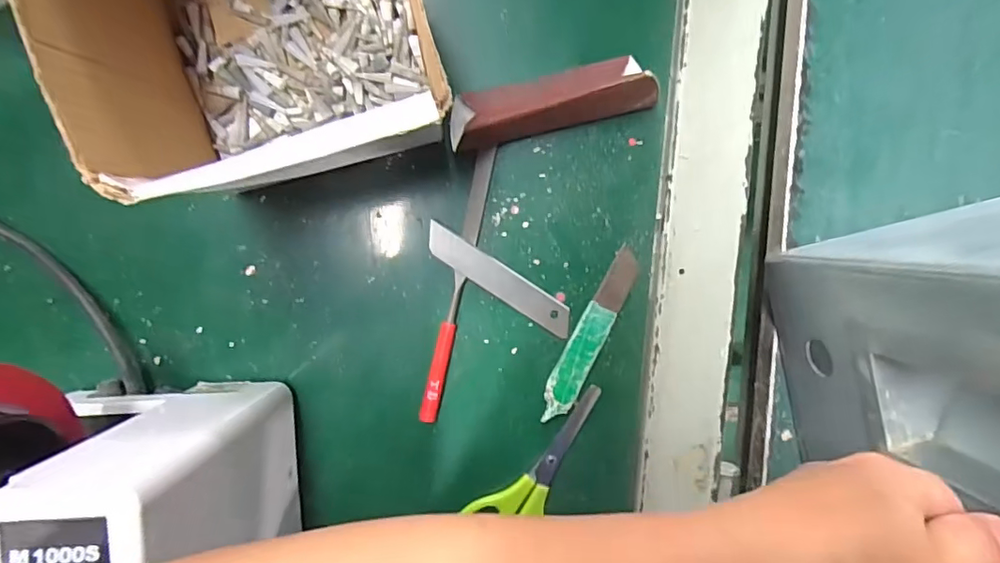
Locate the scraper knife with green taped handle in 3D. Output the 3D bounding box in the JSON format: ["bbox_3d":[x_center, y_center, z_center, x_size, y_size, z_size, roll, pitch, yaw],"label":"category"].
[{"bbox_3d":[0.055,0.033,0.325,0.021,0.004,0.109,28,92,-5],"label":"scraper knife with green taped handle"}]

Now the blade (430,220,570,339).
[{"bbox_3d":[0.000,0.000,0.320,0.099,0.004,0.019,33,91,-6],"label":"blade"}]

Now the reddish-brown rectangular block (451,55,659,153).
[{"bbox_3d":[0.028,-0.101,0.300,0.114,0.032,0.034,-15,95,-2],"label":"reddish-brown rectangular block"}]

